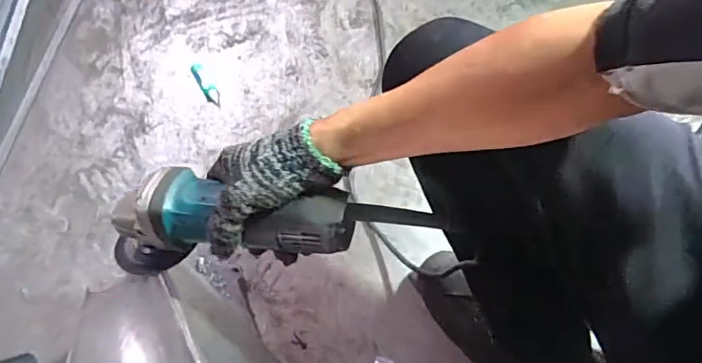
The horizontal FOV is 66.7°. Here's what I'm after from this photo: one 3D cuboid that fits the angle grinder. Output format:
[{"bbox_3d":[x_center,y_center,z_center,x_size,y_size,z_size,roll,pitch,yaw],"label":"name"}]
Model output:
[{"bbox_3d":[-0.128,0.038,0.526,0.263,0.079,0.088,-2,65,16],"label":"angle grinder"}]

